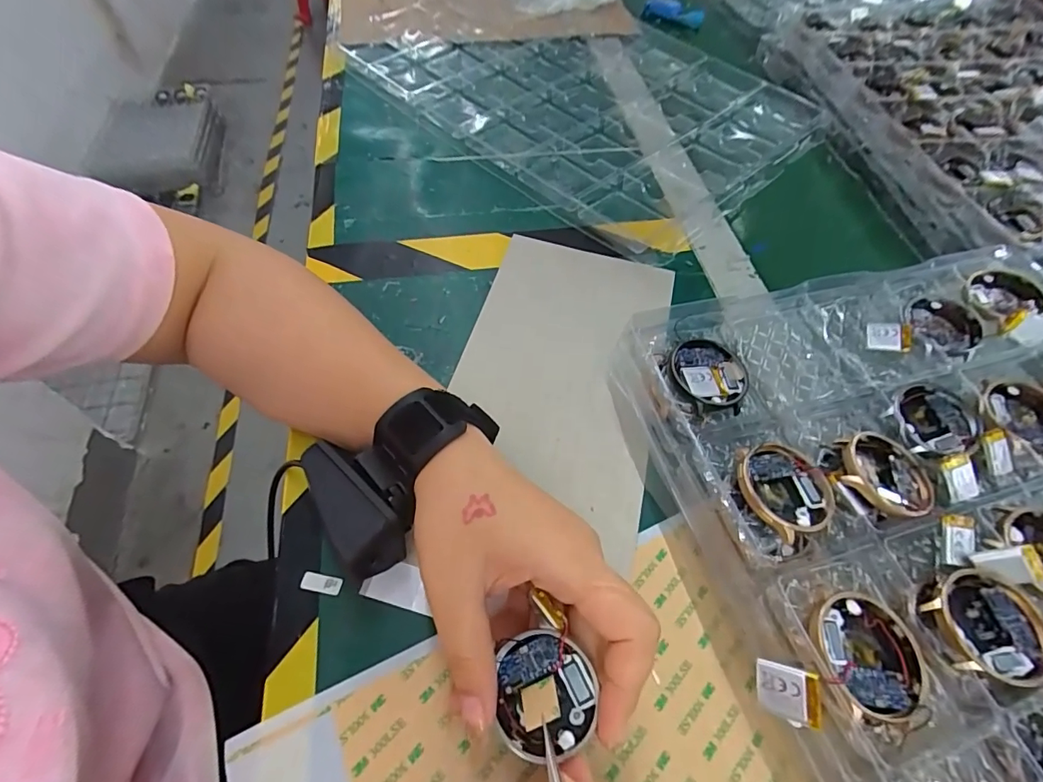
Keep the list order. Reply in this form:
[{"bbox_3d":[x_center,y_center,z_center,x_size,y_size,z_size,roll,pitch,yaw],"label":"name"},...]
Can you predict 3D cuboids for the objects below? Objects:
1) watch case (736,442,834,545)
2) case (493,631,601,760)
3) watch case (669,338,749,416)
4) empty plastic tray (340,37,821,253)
[{"bbox_3d":[0.126,0.048,0.231,0.041,0.015,0.043,-10,58,-9],"label":"watch case"},{"bbox_3d":[0.009,0.117,0.187,0.038,0.012,0.040,-4,80,14],"label":"case"},{"bbox_3d":[0.104,-0.009,0.268,0.042,0.012,0.046,25,60,13],"label":"watch case"},{"bbox_3d":[0.067,-0.308,0.495,0.311,0.019,0.398,-39,66,-24],"label":"empty plastic tray"}]

